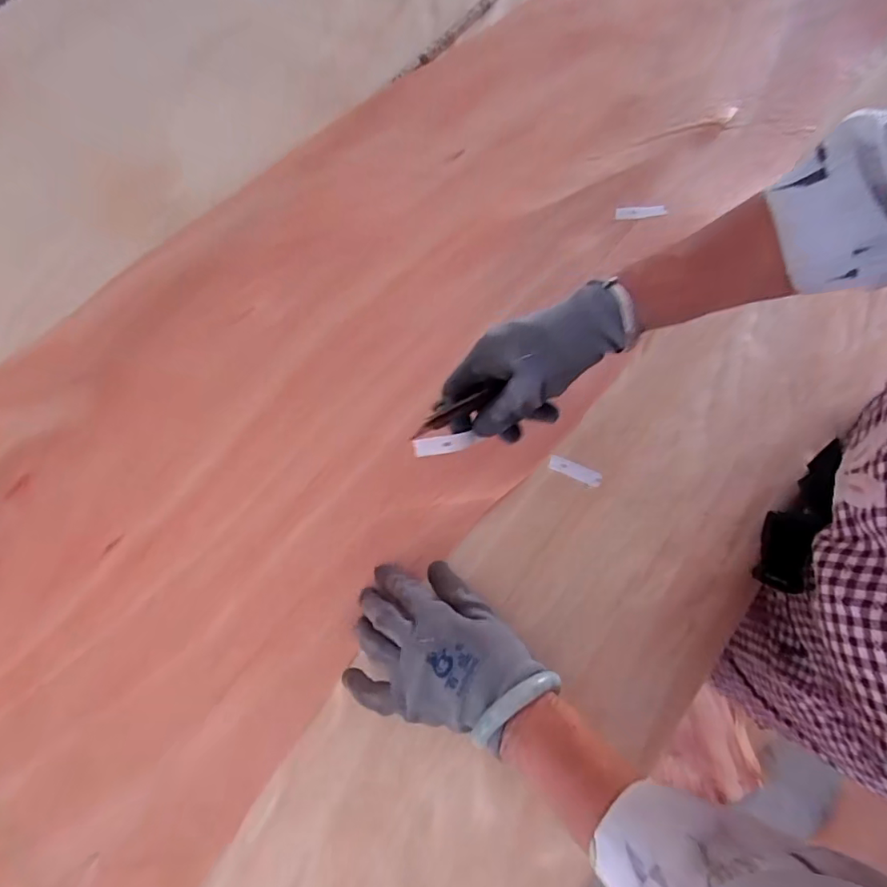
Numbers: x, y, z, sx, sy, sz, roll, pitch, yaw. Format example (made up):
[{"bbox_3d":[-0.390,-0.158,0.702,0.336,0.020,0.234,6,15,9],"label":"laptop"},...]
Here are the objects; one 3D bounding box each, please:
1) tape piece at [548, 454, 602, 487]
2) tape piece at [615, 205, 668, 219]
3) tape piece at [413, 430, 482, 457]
[{"bbox_3d":[0.118,0.025,0.447,0.049,0.004,0.014,22,87,2],"label":"tape piece"},{"bbox_3d":[0.207,-0.242,0.523,0.051,0.004,0.013,-4,83,4],"label":"tape piece"},{"bbox_3d":[0.002,0.000,0.374,0.048,0.004,0.014,-8,104,-8],"label":"tape piece"}]

